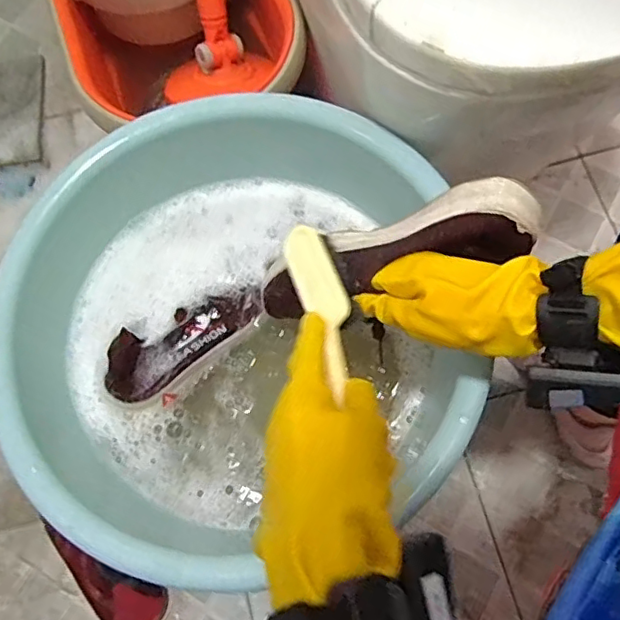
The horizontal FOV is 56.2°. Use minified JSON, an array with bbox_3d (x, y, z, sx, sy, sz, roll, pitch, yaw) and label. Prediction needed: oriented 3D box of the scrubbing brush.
[{"bbox_3d":[0.012,-0.003,0.425,0.036,0.027,0.156,-13,48,-4],"label":"scrubbing brush"}]

